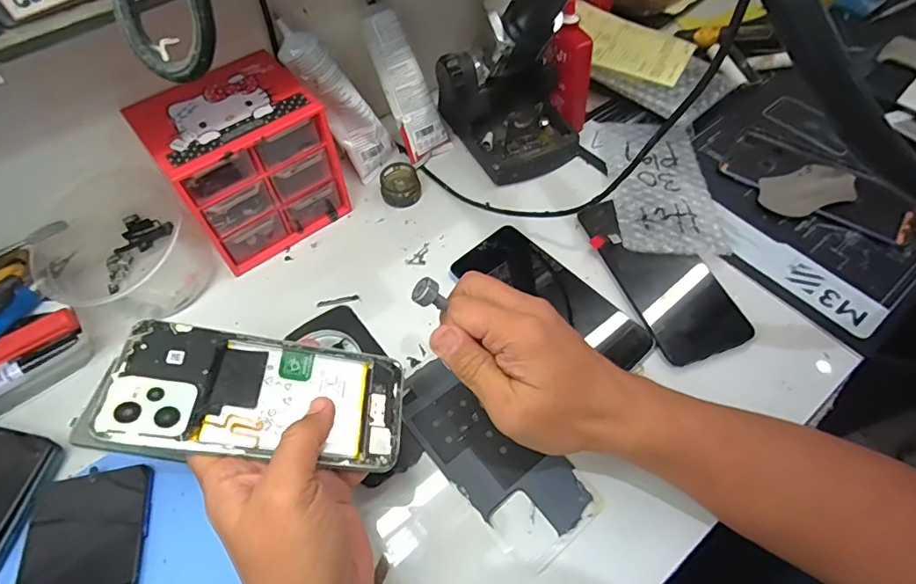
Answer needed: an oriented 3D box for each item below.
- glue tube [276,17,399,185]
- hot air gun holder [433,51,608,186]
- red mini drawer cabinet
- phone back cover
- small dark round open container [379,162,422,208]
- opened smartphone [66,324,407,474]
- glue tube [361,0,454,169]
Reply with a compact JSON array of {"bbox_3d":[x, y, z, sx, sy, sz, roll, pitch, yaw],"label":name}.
[{"bbox_3d":[-0.111,-0.172,0.466,0.041,0.152,0.044,-5,54,25],"label":"glue tube"},{"bbox_3d":[0.061,-0.172,0.493,0.124,0.090,0.131,-27,61,-17],"label":"hot air gun holder"},{"bbox_3d":[-0.182,-0.111,0.441,0.123,0.118,0.103,-34,64,-20],"label":"red mini drawer cabinet"},{"bbox_3d":[0.021,0.112,0.361,0.069,0.005,0.157,-37,64,-21],"label":"phone back cover"},{"bbox_3d":[-0.056,-0.105,0.495,0.037,0.018,0.043,-13,58,-9],"label":"small dark round open container"},{"bbox_3d":[-0.116,0.060,0.302,0.166,0.004,0.076,12,50,-16],"label":"opened smartphone"},{"bbox_3d":[-0.051,-0.203,0.487,0.047,0.157,0.025,-35,28,-20],"label":"glue tube"}]

